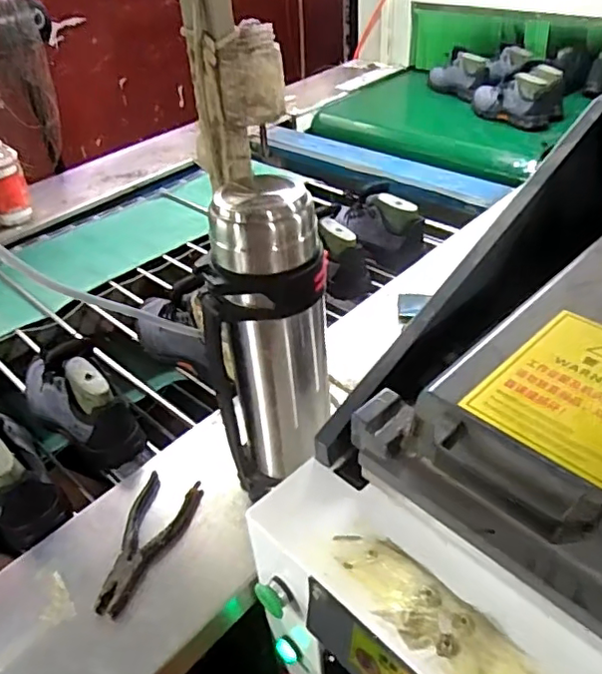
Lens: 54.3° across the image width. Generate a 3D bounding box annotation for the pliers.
[{"bbox_3d":[-0.183,0.245,0.708,0.080,0.011,0.180,4,42,11],"label":"pliers"}]

